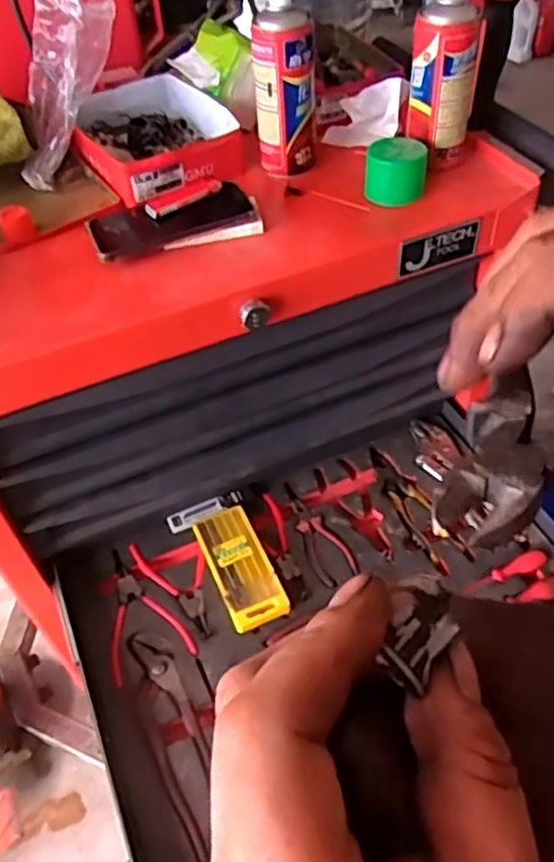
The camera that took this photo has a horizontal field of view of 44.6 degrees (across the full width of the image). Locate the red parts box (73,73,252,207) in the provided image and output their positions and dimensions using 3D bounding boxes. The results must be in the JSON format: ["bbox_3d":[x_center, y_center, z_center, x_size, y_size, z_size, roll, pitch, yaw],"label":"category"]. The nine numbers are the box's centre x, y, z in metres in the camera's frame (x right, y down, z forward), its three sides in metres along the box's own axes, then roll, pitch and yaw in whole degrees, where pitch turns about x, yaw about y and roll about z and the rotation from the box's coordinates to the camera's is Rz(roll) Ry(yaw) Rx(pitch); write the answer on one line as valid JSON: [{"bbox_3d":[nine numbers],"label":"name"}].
[{"bbox_3d":[-0.150,-0.358,0.814,0.168,0.047,0.226,-22,51,-15],"label":"red parts box"}]

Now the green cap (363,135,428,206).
[{"bbox_3d":[0.128,-0.278,0.725,0.064,0.048,0.058,8,50,11],"label":"green cap"}]

